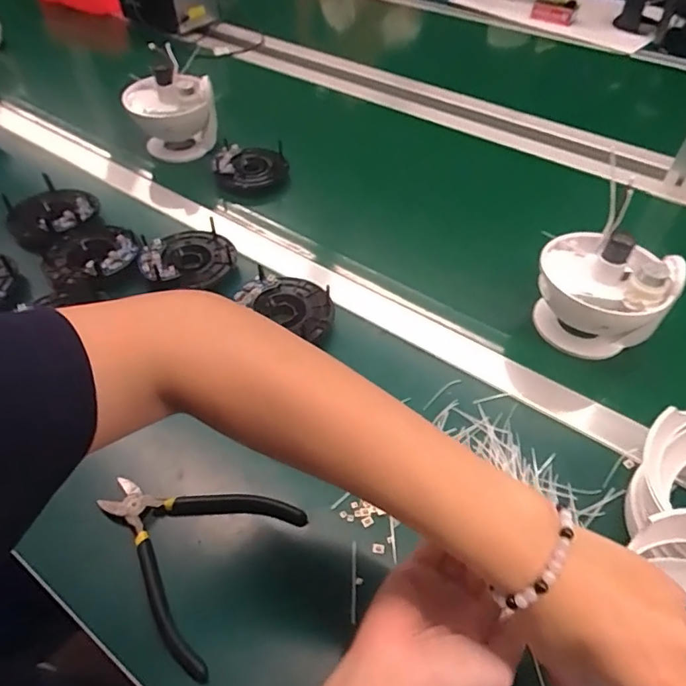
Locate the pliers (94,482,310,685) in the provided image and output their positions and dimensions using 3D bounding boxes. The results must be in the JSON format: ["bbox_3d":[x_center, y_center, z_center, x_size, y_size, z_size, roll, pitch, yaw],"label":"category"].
[{"bbox_3d":[-0.117,0.143,0.369,0.137,0.013,0.119,25,53,19],"label":"pliers"}]

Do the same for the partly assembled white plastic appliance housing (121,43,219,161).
[{"bbox_3d":[-0.240,-0.319,0.705,0.108,0.111,0.111,-27,55,-23],"label":"partly assembled white plastic appliance housing"}]

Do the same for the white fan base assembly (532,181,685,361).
[{"bbox_3d":[0.249,-0.059,0.488,0.105,0.132,0.118,-20,53,-18],"label":"white fan base assembly"}]

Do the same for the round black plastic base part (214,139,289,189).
[{"bbox_3d":[-0.124,-0.235,0.683,0.092,0.050,0.082,-10,50,-11],"label":"round black plastic base part"}]

